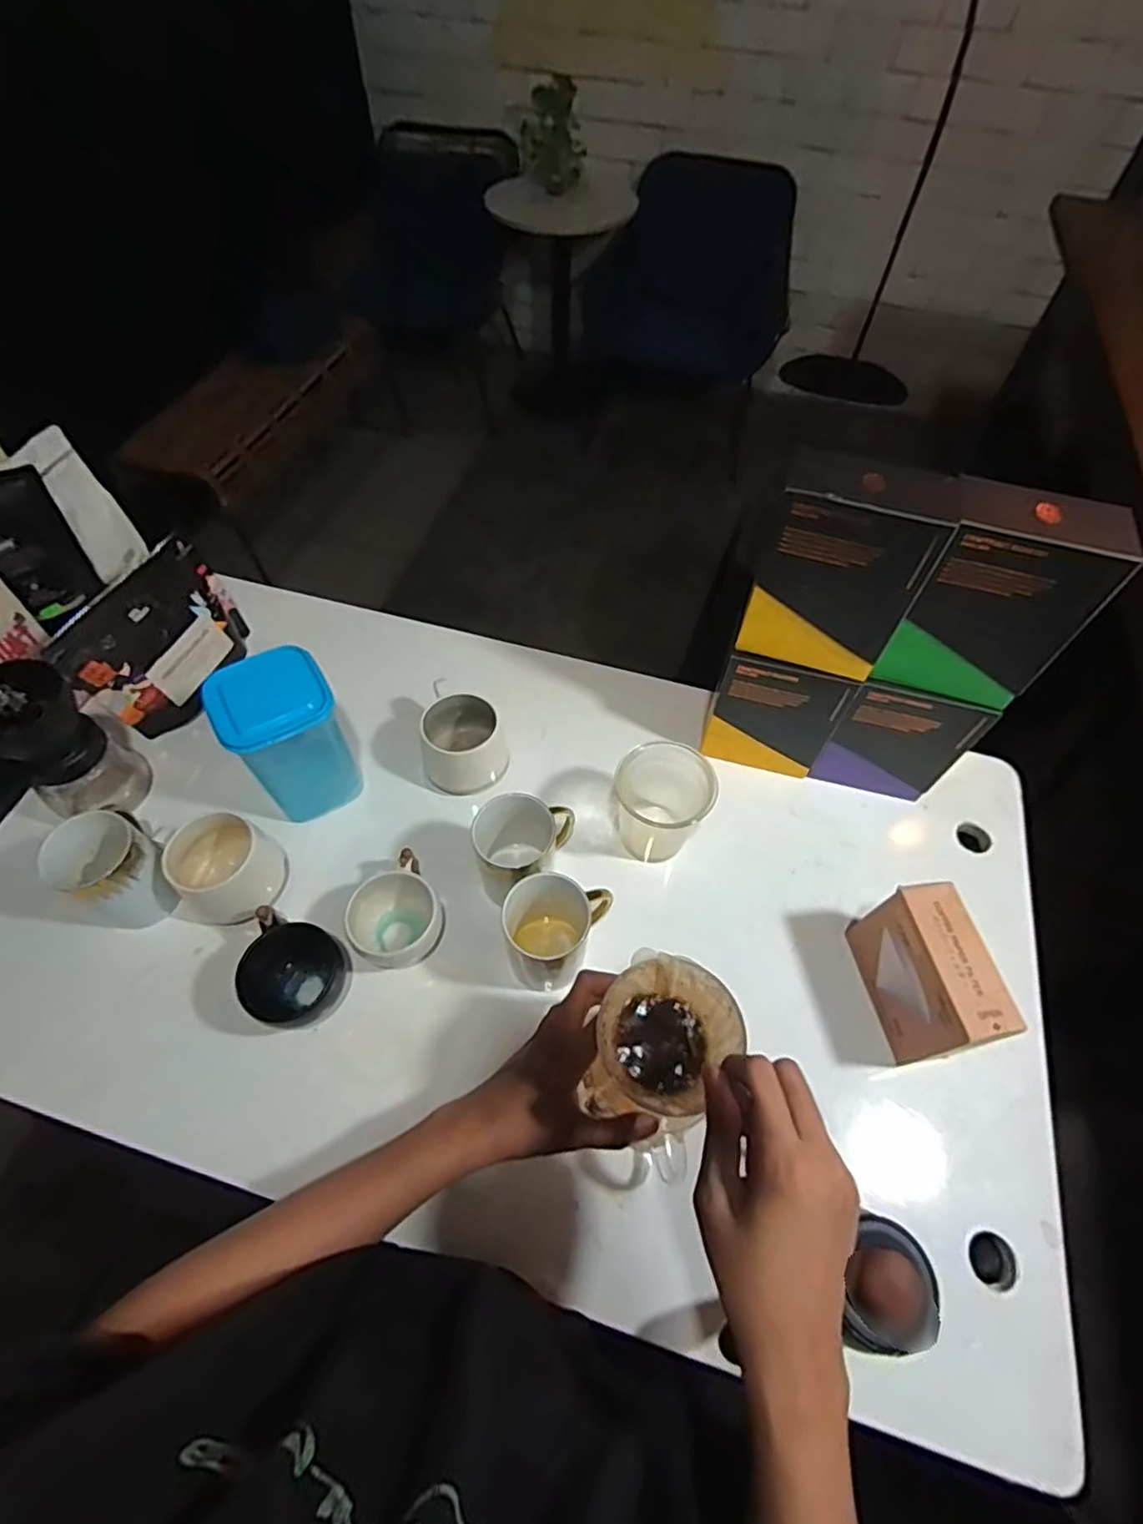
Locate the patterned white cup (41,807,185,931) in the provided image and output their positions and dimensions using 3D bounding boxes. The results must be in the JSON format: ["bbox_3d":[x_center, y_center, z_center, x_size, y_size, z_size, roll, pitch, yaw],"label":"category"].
[{"bbox_3d":[-0.404,0.101,0.585,0.078,0.111,0.075,1,57,-1],"label":"patterned white cup"}]

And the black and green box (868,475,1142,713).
[{"bbox_3d":[0.331,-0.128,0.520,0.120,0.163,0.069,15,58,8],"label":"black and green box"}]

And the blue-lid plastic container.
[{"bbox_3d":[-0.265,-0.018,0.632,0.093,0.157,0.081,-26,61,-17],"label":"blue-lid plastic container"}]

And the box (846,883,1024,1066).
[{"bbox_3d":[0.293,0.178,0.541,0.053,0.108,0.121,-8,57,-6],"label":"box"}]

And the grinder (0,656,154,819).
[{"bbox_3d":[-0.477,-0.012,0.614,0.082,0.174,0.083,33,62,19],"label":"grinder"}]

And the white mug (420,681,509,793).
[{"bbox_3d":[-0.117,-0.027,0.690,0.084,0.080,0.100,-12,58,-9],"label":"white mug"}]

